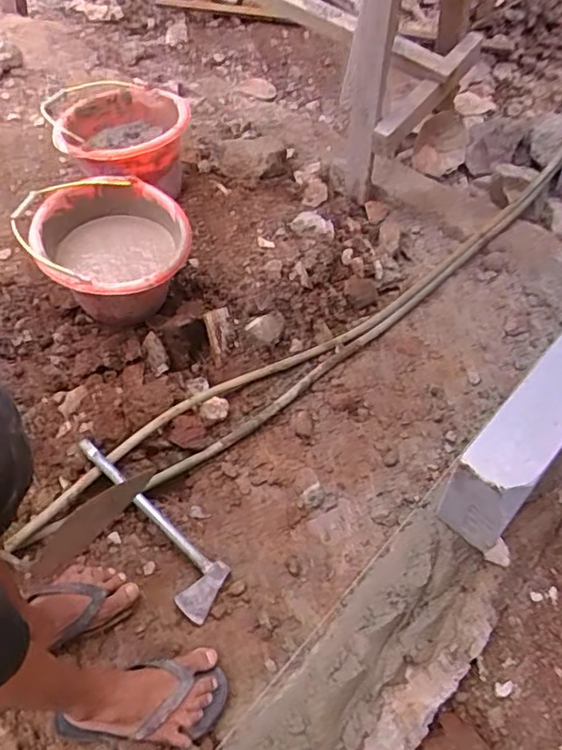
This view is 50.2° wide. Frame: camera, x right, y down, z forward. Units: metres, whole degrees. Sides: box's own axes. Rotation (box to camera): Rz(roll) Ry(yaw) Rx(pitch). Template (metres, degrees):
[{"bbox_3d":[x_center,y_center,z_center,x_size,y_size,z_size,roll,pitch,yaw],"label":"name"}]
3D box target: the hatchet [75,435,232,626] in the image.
[{"bbox_3d":[-0.217,0.244,1.008,0.095,0.045,0.356,-34,77,-30],"label":"hatchet"}]

